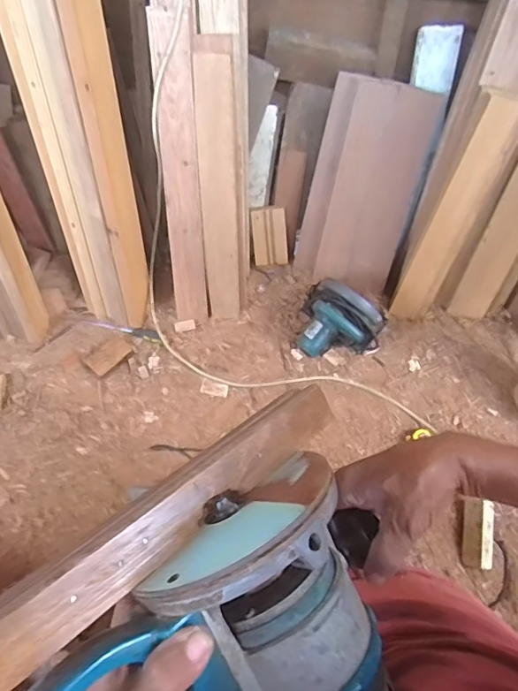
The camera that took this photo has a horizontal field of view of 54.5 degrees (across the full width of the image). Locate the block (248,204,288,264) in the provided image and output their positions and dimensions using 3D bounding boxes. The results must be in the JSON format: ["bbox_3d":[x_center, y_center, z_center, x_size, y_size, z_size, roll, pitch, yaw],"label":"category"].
[{"bbox_3d":[0.035,-0.352,1.621,0.110,0.189,0.021,-6,31,2],"label":"block"}]

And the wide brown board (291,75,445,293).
[{"bbox_3d":[0.305,-0.448,1.465,0.291,0.576,0.042,18,33,10],"label":"wide brown board"}]

